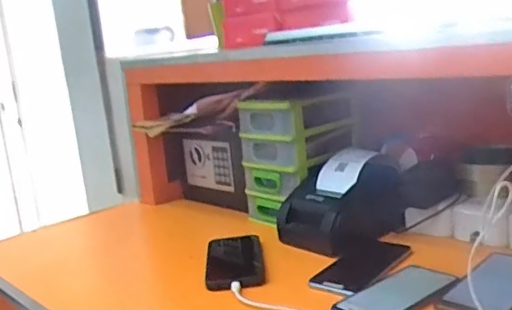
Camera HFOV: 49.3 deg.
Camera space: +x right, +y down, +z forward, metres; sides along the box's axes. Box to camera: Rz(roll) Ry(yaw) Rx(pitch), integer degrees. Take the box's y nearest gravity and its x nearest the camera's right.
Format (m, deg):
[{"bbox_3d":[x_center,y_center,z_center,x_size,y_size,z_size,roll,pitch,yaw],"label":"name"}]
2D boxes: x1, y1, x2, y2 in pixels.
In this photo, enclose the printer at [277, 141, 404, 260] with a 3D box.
[{"bbox_3d":[0.134,0.072,0.915,0.176,0.117,0.131,-13,13,-32],"label":"printer"}]

